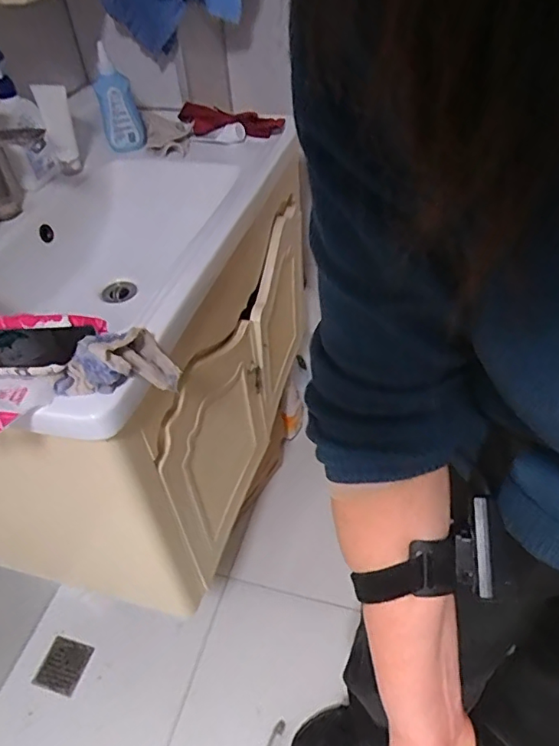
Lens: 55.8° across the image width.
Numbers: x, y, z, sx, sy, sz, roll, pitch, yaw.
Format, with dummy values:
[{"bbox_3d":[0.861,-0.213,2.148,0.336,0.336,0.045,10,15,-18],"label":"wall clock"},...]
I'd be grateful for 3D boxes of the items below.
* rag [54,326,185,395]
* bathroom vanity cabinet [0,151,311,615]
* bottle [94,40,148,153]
[{"bbox_3d":[-0.172,-0.010,0.546,0.119,0.071,0.077,-26,48,-20],"label":"rag"},{"bbox_3d":[-0.290,-0.042,1.013,0.527,0.507,0.863,7,45,13],"label":"bathroom vanity cabinet"},{"bbox_3d":[-0.311,-0.524,1.016,0.081,0.176,0.071,-14,45,-8],"label":"bottle"}]

